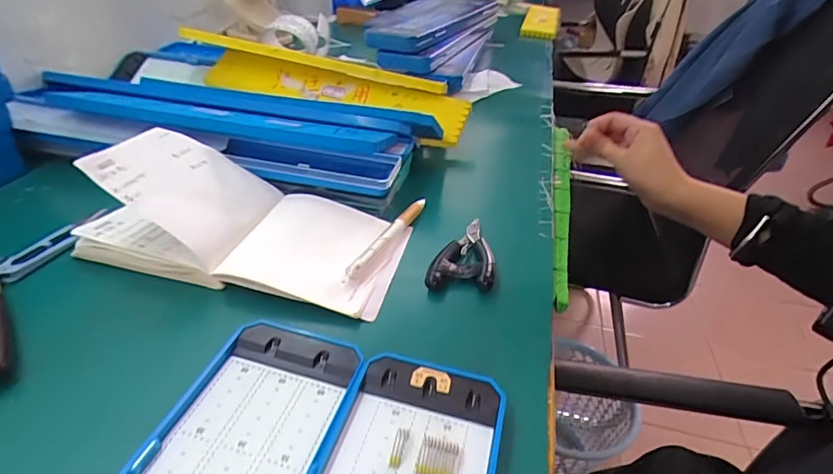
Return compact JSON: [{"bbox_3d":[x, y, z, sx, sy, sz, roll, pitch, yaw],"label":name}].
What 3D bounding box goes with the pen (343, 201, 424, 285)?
[{"bbox_3d":[-0.024,0.000,0.411,0.011,0.015,0.144,17,37,18],"label":"pen"}]

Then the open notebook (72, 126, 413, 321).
[{"bbox_3d":[-0.132,-0.030,0.383,0.240,0.077,0.132,10,35,9],"label":"open notebook"}]

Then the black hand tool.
[{"bbox_3d":[0.042,0.012,0.396,0.049,0.026,0.098,10,35,8],"label":"black hand tool"}]

